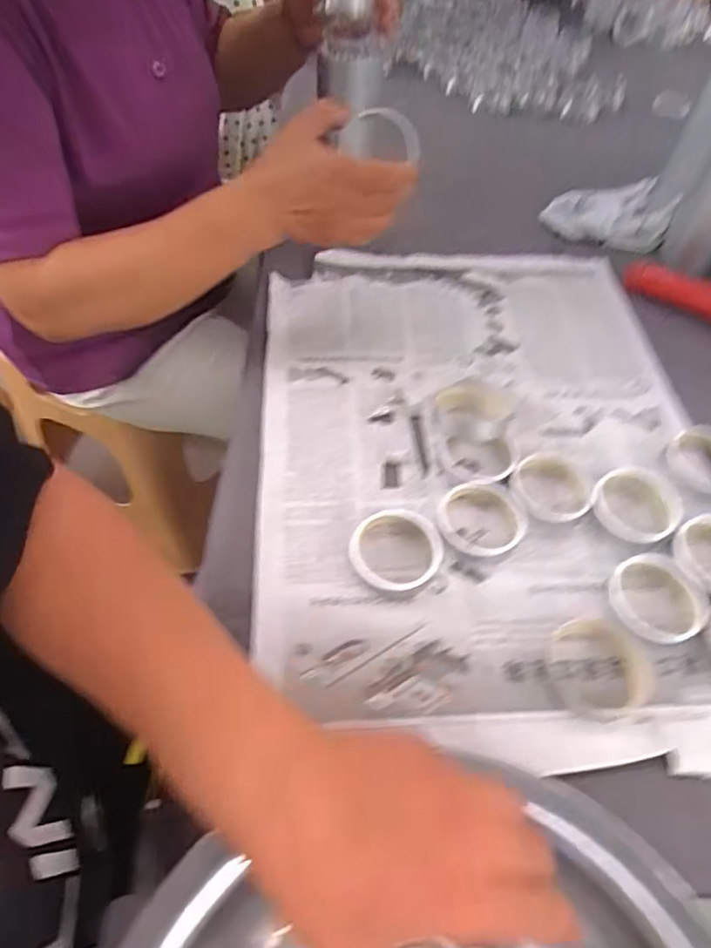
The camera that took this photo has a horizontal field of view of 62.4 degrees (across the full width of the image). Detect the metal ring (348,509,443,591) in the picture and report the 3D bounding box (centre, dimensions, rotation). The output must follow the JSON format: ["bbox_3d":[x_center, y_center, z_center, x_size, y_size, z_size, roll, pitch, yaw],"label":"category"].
[{"bbox_3d":[0.032,0.057,0.449,0.068,0.020,0.066,2,55,-3],"label":"metal ring"}]

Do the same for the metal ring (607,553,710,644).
[{"bbox_3d":[0.225,0.092,0.434,0.064,0.017,0.066,2,55,-3],"label":"metal ring"}]

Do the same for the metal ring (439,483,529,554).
[{"bbox_3d":[0.101,0.034,0.468,0.069,0.019,0.065,2,55,-3],"label":"metal ring"}]

